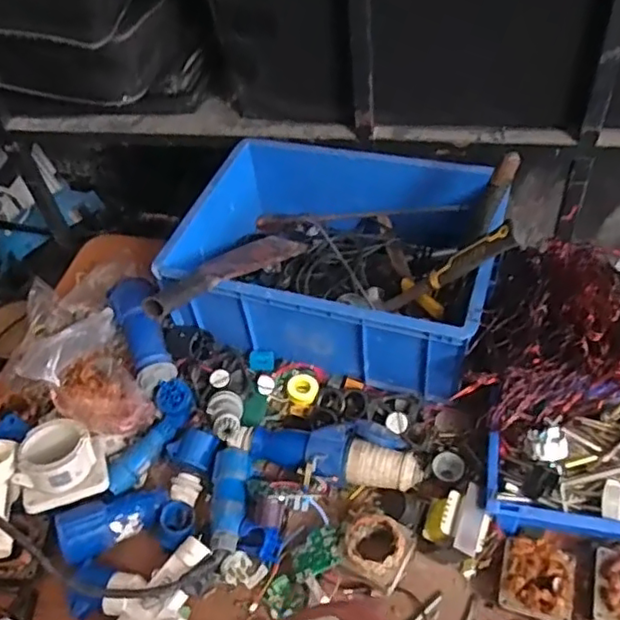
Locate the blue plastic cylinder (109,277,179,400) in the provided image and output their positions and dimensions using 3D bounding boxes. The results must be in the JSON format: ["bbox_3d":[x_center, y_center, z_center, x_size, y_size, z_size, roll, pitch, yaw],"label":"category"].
[{"bbox_3d":[-0.263,0.038,1.005,0.075,0.056,0.210,-20,49,-11],"label":"blue plastic cylinder"}]

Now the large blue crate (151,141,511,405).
[{"bbox_3d":[0.053,-0.103,1.028,0.478,0.193,0.384,12,51,16],"label":"large blue crate"}]

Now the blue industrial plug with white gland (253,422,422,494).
[{"bbox_3d":[0.031,0.197,0.864,0.238,0.060,0.082,3,49,9],"label":"blue industrial plug with white gland"}]

